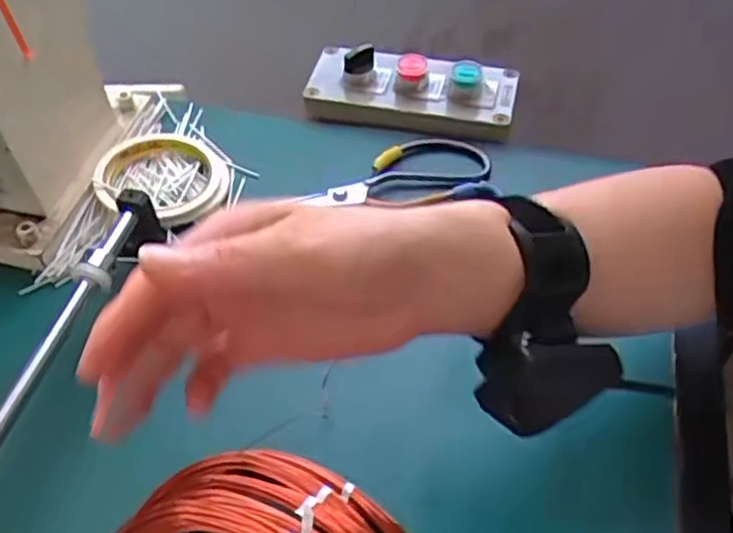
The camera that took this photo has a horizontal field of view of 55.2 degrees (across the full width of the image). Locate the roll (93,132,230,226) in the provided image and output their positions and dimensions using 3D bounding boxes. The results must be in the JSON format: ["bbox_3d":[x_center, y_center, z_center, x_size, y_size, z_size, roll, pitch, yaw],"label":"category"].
[{"bbox_3d":[-0.152,-0.069,0.528,0.090,0.020,0.094,-1,51,1],"label":"roll"}]

